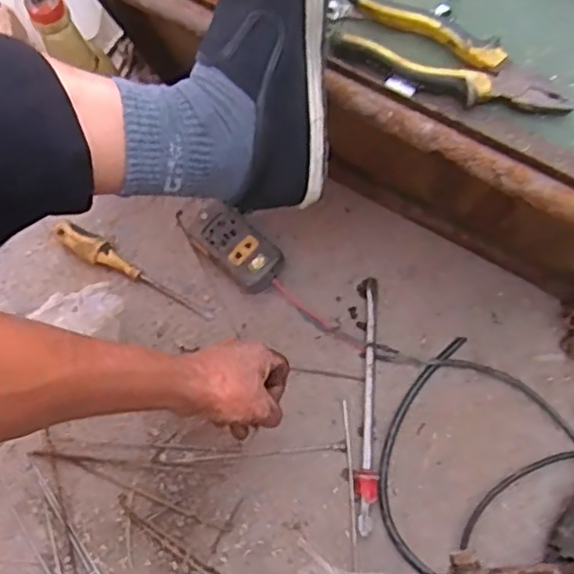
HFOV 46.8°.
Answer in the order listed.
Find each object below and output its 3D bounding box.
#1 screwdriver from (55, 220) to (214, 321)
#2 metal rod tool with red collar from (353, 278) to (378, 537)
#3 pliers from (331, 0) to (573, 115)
[{"bbox_3d":[-0.179,-0.017,0.779,0.202,0.033,0.029,28,76,10],"label":"screwdriver"},{"bbox_3d":[0.087,0.125,0.728,0.023,0.016,0.273,1,73,3],"label":"metal rod tool with red collar"},{"bbox_3d":[0.130,-0.181,0.523,0.187,0.016,0.052,25,76,12],"label":"pliers"}]

